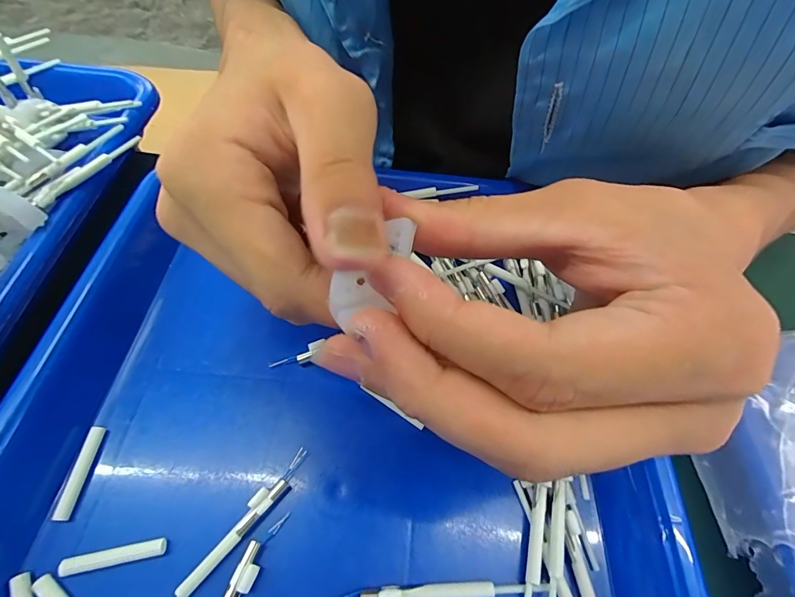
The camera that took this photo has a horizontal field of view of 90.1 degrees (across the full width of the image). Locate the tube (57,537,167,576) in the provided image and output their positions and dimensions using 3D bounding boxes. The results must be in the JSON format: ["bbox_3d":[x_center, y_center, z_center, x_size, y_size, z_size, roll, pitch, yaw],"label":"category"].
[{"bbox_3d":[-0.102,0.092,0.142,0.034,0.004,0.006,-8,59,-9],"label":"tube"}]

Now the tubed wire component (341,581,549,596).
[{"bbox_3d":[0.015,0.105,0.140,0.077,0.006,0.006,0,58,-4],"label":"tubed wire component"}]

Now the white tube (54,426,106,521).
[{"bbox_3d":[-0.125,0.068,0.156,0.005,0.004,0.034,3,58,-2],"label":"white tube"}]

